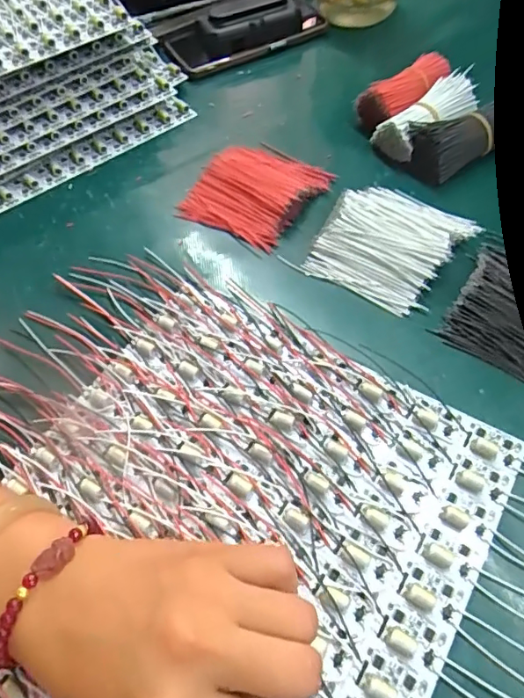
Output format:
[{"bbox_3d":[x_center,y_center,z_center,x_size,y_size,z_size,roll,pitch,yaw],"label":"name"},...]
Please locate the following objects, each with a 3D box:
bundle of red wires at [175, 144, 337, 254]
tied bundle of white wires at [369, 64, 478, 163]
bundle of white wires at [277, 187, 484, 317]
[{"bbox_3d":[-0.006,-0.129,0.421,0.088,0.021,0.098,31,64,21],"label":"bundle of red wires"},{"bbox_3d":[0.139,-0.196,0.434,0.090,0.023,0.040,-38,62,-6],"label":"tied bundle of white wires"},{"bbox_3d":[0.090,-0.079,0.378,0.093,0.021,0.101,31,64,21],"label":"bundle of white wires"}]

